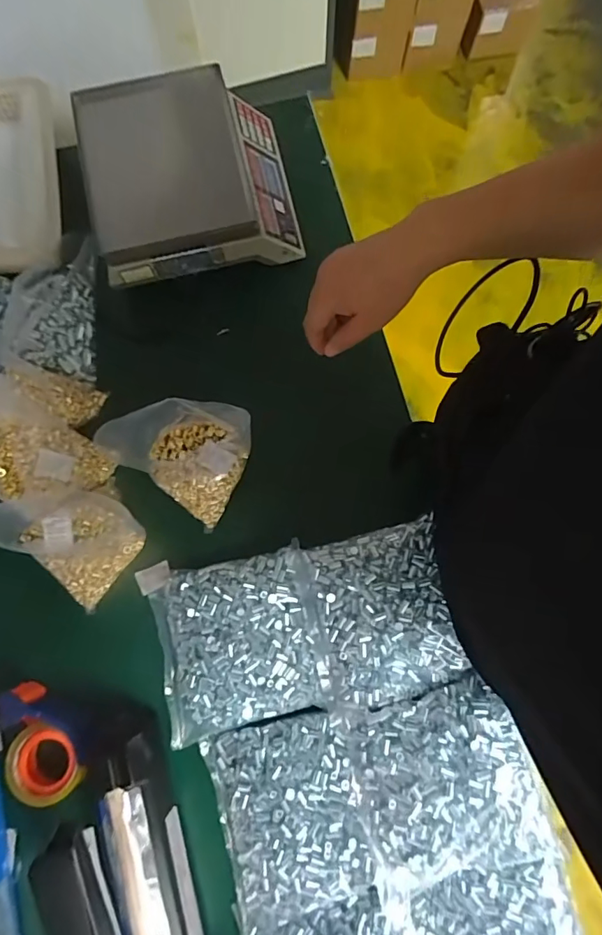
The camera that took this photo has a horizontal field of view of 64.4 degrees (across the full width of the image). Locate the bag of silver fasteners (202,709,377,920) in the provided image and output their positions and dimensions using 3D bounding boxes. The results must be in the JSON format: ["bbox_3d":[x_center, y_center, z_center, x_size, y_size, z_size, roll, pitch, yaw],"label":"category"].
[{"bbox_3d":[-0.013,0.436,0.605,0.181,0.039,0.215,-14,79,-3],"label":"bag of silver fasteners"}]

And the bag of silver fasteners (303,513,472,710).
[{"bbox_3d":[0.102,0.193,0.620,0.176,0.047,0.213,-13,79,-3],"label":"bag of silver fasteners"}]

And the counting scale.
[{"bbox_3d":[-0.175,-0.454,0.735,0.315,0.110,0.282,-13,79,-3],"label":"counting scale"}]

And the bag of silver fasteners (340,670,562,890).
[{"bbox_3d":[0.168,0.381,0.572,0.202,0.064,0.209,-17,79,-4],"label":"bag of silver fasteners"}]

